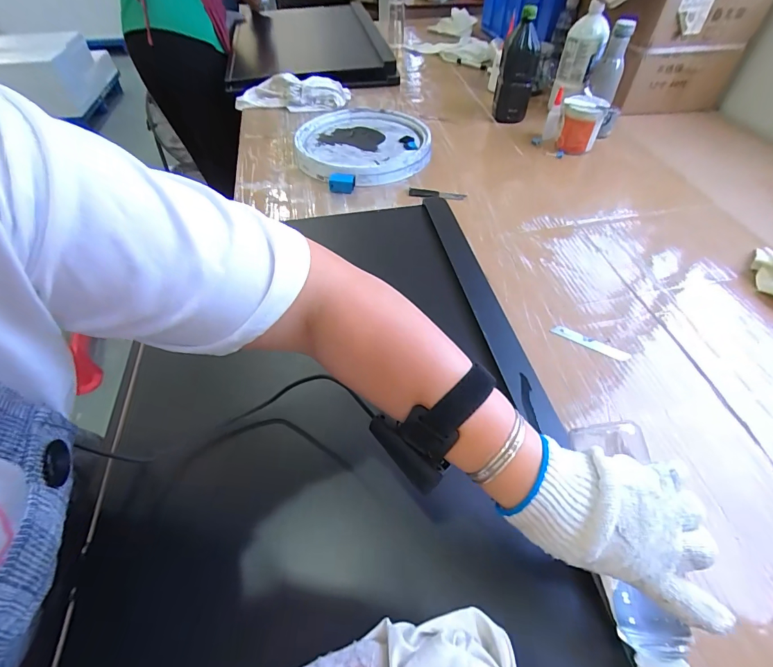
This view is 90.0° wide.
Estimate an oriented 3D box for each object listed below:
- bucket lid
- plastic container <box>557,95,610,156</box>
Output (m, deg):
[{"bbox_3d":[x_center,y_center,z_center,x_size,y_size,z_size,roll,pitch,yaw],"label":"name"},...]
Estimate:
[{"bbox_3d":[-0.051,-0.424,0.865,0.282,0.043,0.306,-2,50,1],"label":"bucket lid"},{"bbox_3d":[0.422,-0.451,0.851,0.087,0.109,0.092,21,54,18],"label":"plastic container"}]

